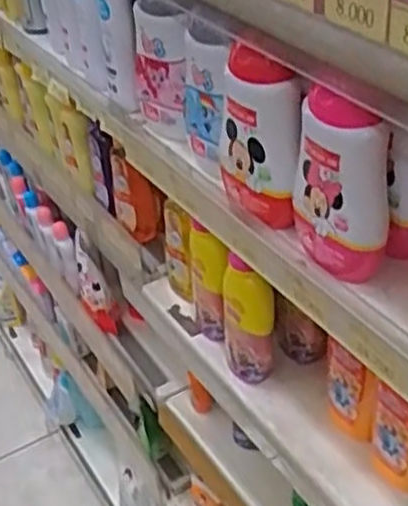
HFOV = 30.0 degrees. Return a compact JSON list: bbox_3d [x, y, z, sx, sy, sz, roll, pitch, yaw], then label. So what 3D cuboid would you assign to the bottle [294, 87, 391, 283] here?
[{"bbox_3d":[0.102,-0.053,0.559,0.061,0.134,0.060,-2,37,3],"label":"bottle"}]

